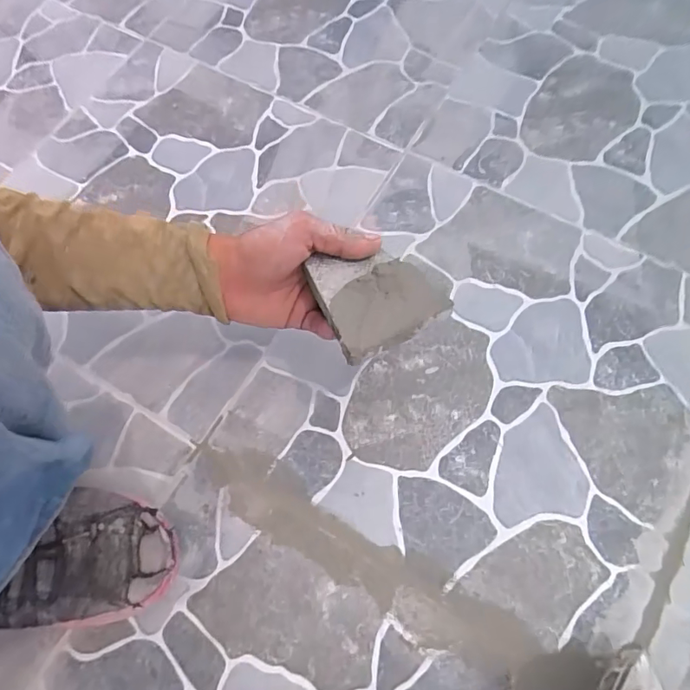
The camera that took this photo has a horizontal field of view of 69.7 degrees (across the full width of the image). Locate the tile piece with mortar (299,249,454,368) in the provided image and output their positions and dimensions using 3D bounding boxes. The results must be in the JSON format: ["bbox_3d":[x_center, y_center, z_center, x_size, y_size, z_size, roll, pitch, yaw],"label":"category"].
[{"bbox_3d":[0.023,-0.038,0.354,0.081,0.020,0.086,-23,70,-6],"label":"tile piece with mortar"}]

